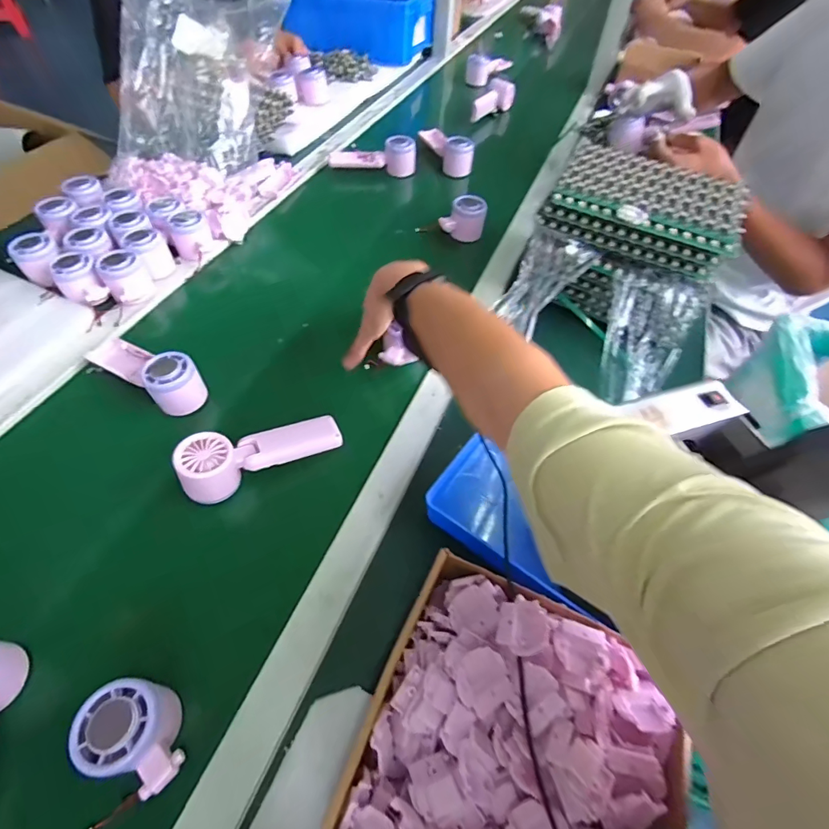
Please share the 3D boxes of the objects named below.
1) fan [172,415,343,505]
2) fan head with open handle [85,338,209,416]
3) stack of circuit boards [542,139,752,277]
[{"bbox_3d":[-0.161,0.033,0.467,0.165,0.045,0.057,-24,60,-19],"label":"fan"},{"bbox_3d":[-0.323,-0.058,0.535,0.168,0.055,0.054,30,58,16],"label":"fan head with open handle"},{"bbox_3d":[0.309,-0.277,0.595,0.233,0.055,0.172,27,58,14],"label":"stack of circuit boards"}]

